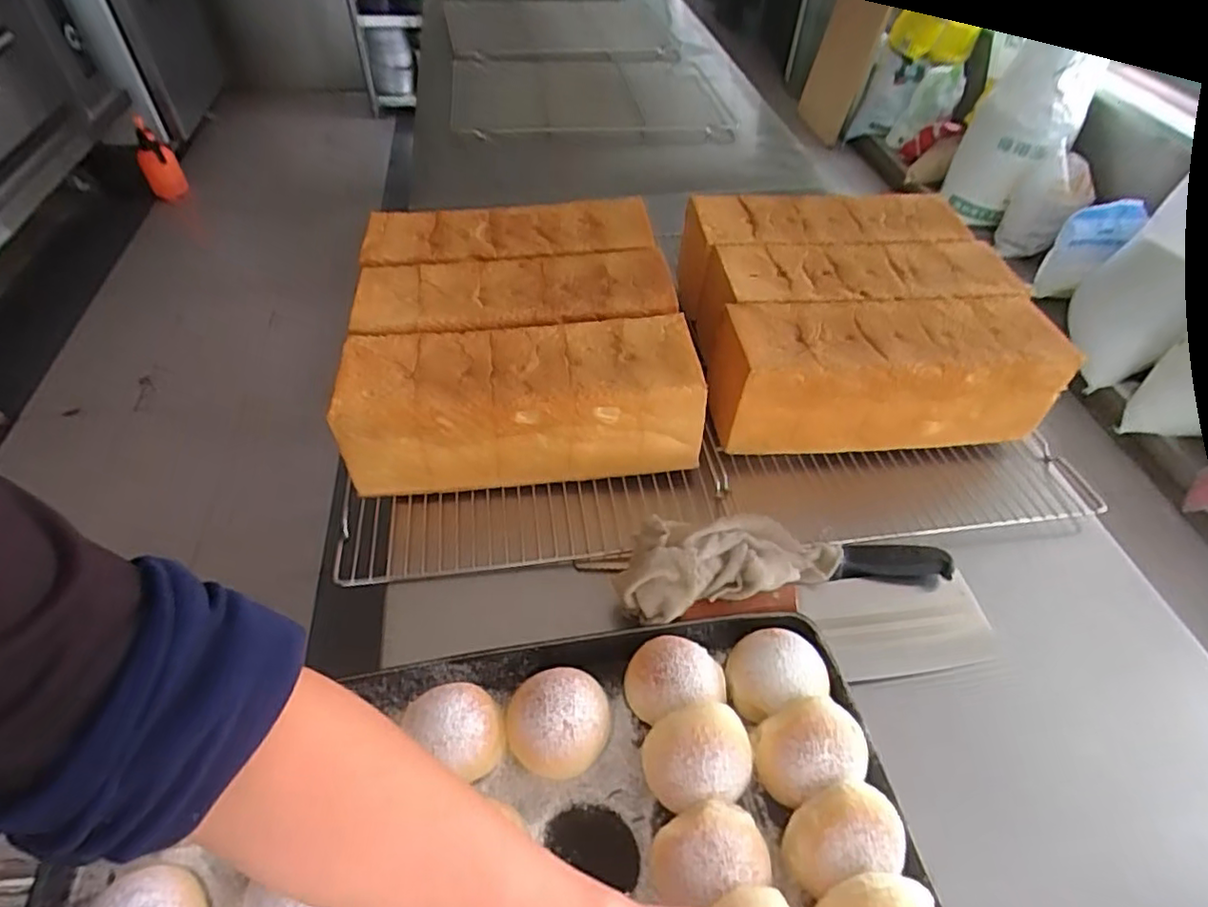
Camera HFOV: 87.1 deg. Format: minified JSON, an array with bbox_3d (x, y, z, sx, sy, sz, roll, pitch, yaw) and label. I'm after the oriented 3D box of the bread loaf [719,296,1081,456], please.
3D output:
[{"bbox_3d":[0.305,-0.092,0.709,0.347,0.116,0.122,-3,50,-6],"label":"bread loaf"}]

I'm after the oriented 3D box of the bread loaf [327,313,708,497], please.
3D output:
[{"bbox_3d":[-0.083,-0.055,0.662,0.347,0.121,0.121,-3,50,-6],"label":"bread loaf"}]

